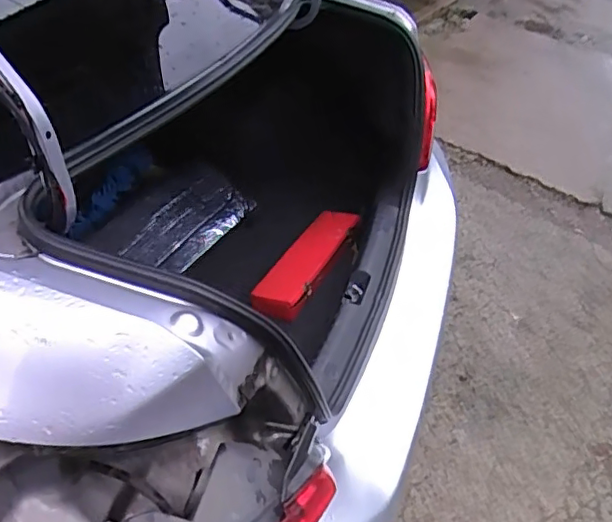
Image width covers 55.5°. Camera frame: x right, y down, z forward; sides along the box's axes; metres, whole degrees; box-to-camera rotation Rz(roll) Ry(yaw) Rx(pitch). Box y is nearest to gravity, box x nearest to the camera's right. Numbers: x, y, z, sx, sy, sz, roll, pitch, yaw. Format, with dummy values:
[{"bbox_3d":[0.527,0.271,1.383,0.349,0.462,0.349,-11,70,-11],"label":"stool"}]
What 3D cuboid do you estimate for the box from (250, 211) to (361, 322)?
[{"bbox_3d":[0.006,-0.007,1.469,0.120,0.052,0.425,20,38,14],"label":"box"}]

